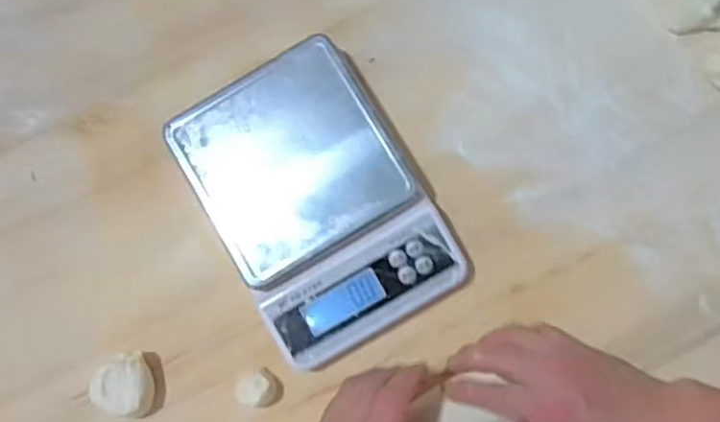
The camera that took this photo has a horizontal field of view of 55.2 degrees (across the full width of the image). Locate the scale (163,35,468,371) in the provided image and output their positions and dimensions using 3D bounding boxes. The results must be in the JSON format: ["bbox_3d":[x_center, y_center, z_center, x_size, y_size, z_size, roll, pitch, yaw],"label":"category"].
[{"bbox_3d":[-0.034,-0.007,0.531,0.148,0.040,0.218,-30,84,-1],"label":"scale"}]

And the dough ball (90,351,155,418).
[{"bbox_3d":[-0.180,0.133,0.527,0.039,0.037,0.048,-1,84,2],"label":"dough ball"}]

